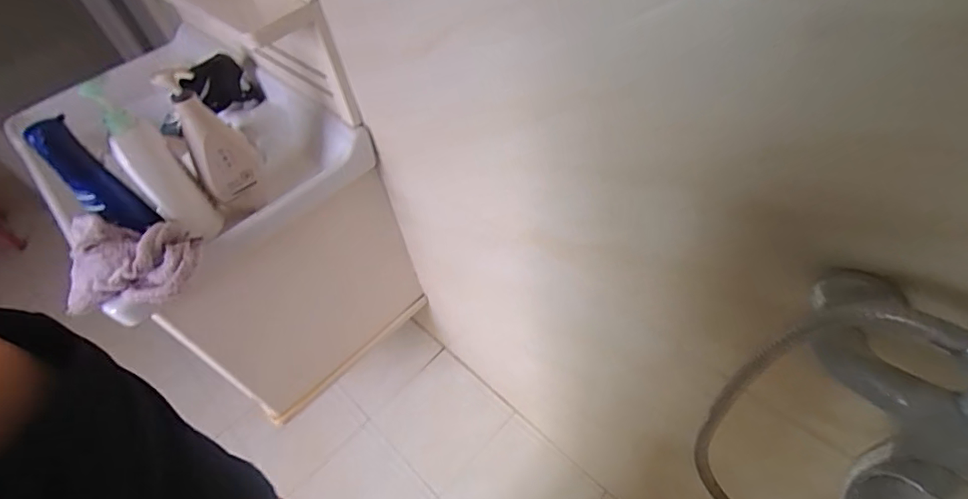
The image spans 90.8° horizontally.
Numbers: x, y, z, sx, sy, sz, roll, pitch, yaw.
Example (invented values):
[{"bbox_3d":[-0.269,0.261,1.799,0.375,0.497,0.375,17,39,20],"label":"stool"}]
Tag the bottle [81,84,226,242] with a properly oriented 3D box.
[{"bbox_3d":[-0.491,-0.119,0.722,0.073,0.255,0.070,-39,57,-25],"label":"bottle"}]

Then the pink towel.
[{"bbox_3d":[-0.512,0.015,0.705,0.148,0.094,0.108,-12,49,-5],"label":"pink towel"}]

